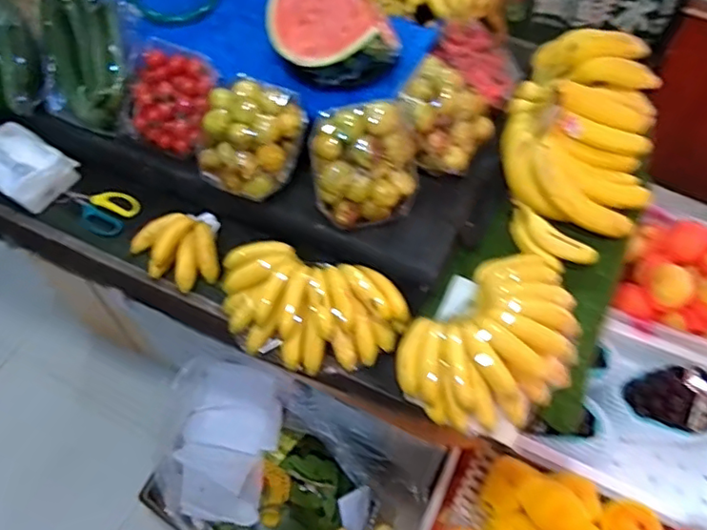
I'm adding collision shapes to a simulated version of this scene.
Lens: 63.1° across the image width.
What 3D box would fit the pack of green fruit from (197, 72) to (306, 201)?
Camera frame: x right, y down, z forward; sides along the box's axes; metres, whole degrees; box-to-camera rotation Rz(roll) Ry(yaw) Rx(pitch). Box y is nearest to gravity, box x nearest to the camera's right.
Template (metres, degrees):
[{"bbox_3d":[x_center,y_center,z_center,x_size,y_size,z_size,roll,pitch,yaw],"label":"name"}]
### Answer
[{"bbox_3d":[-0.144,-0.177,0.802,0.140,0.097,0.128,22,59,13],"label":"pack of green fruit"}]

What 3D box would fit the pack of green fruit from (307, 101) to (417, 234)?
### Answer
[{"bbox_3d":[0.015,-0.132,0.767,0.137,0.126,0.113,-9,58,-6],"label":"pack of green fruit"}]

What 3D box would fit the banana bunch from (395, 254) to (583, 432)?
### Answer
[{"bbox_3d":[0.187,0.092,0.727,0.250,0.067,0.172,-39,65,-23],"label":"banana bunch"}]

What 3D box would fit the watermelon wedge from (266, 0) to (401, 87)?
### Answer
[{"bbox_3d":[-0.031,-0.349,0.824,0.177,0.125,0.209,-7,57,-5],"label":"watermelon wedge"}]

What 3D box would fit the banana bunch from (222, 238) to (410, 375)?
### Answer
[{"bbox_3d":[-0.066,0.051,0.768,0.265,0.067,0.155,17,58,10],"label":"banana bunch"}]

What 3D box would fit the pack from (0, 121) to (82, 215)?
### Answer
[{"bbox_3d":[-0.530,-0.175,0.908,0.137,0.105,0.115,33,63,19],"label":"pack"}]

